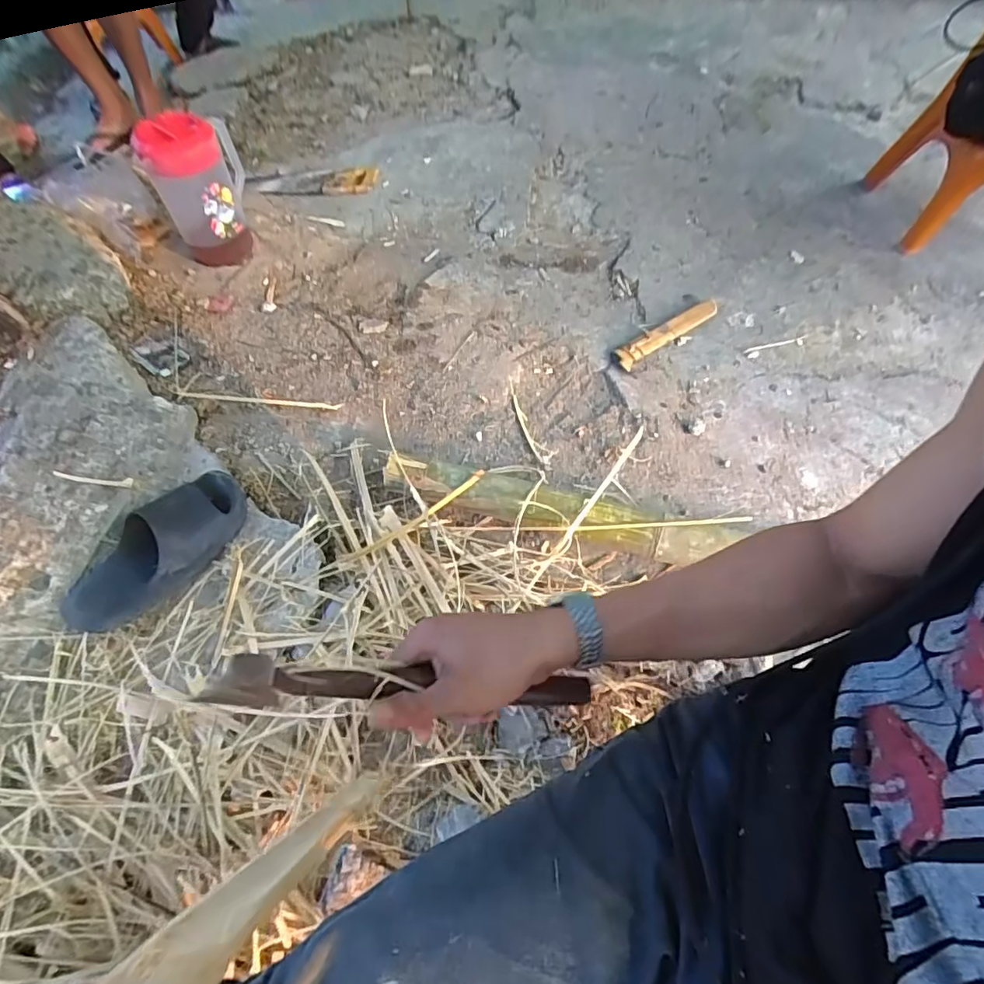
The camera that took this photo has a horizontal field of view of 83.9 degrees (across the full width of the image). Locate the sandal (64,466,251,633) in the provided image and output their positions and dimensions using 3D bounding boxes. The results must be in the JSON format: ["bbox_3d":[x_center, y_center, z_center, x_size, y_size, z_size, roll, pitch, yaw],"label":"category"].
[{"bbox_3d":[-0.473,0.074,0.769,0.270,0.067,0.115,-40,63,-20],"label":"sandal"}]

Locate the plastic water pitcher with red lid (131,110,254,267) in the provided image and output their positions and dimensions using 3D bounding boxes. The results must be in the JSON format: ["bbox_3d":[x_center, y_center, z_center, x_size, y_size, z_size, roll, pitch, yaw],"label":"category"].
[{"bbox_3d":[-0.672,-0.682,1.255,0.159,0.279,0.182,-28,58,-15],"label":"plastic water pitcher with red lid"}]

